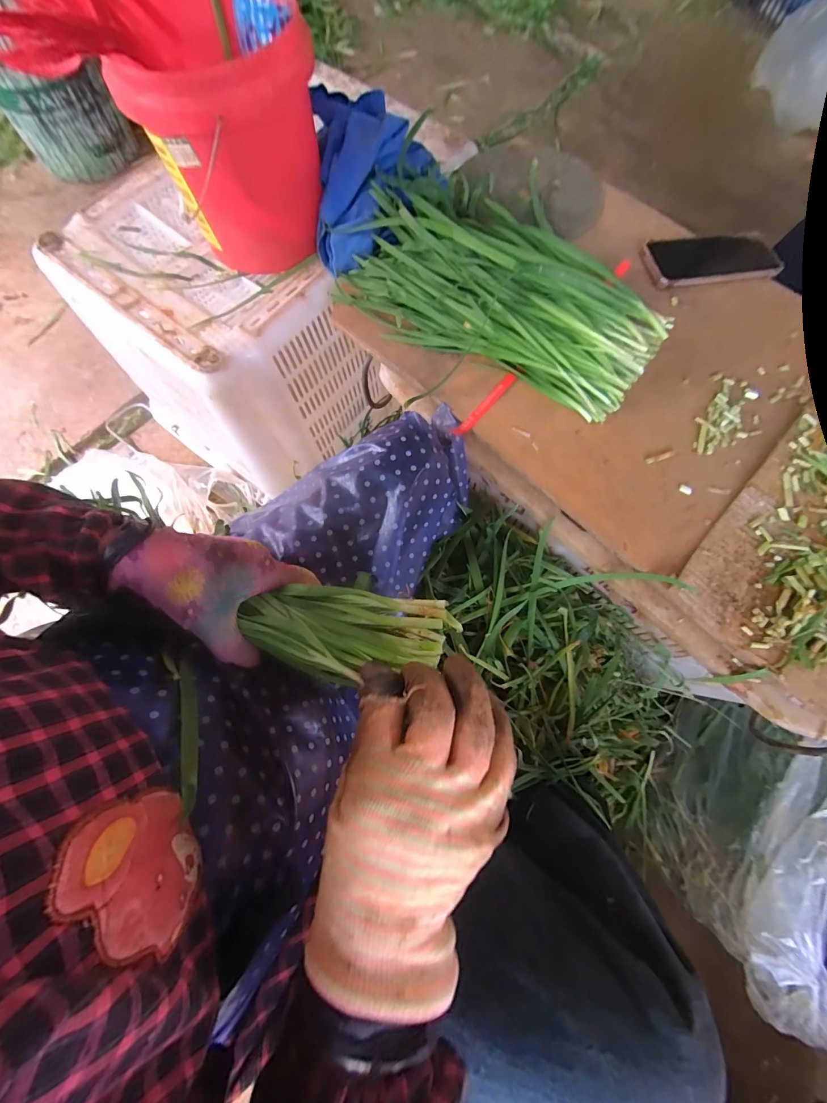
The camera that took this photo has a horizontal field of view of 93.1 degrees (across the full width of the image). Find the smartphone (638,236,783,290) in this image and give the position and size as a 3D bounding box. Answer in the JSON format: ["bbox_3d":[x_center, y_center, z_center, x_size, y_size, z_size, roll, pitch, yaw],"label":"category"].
[{"bbox_3d":[0.382,-0.375,0.505,0.164,0.016,0.065,-8,74,-3],"label":"smartphone"}]

